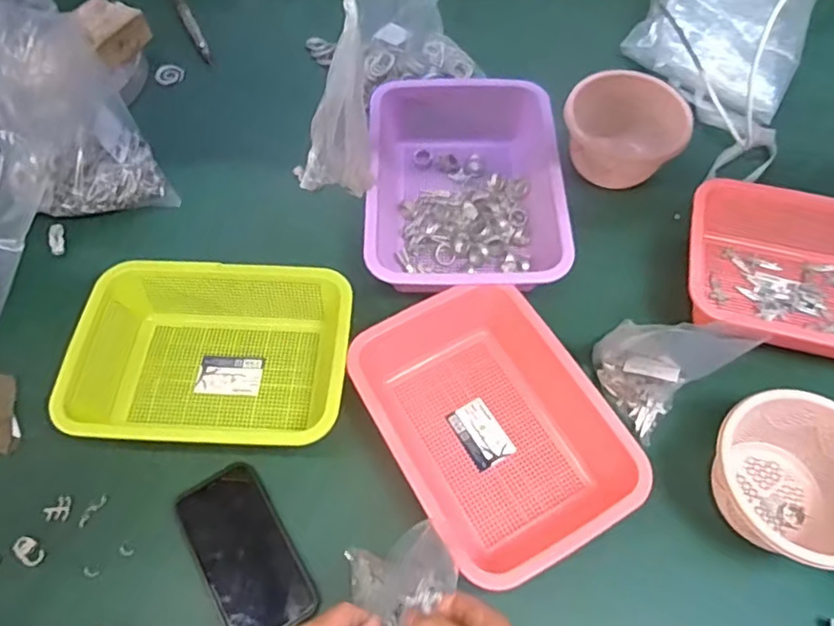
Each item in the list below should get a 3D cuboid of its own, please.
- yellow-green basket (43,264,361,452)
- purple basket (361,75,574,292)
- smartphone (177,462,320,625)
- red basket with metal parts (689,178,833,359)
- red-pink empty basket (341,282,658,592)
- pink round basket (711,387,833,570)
[{"bbox_3d":[-0.203,0.045,0.621,0.264,0.067,0.189,2,62,2],"label":"yellow-green basket"},{"bbox_3d":[0.055,-0.159,0.730,0.216,0.073,0.293,0,62,0],"label":"purple basket"},{"bbox_3d":[-0.162,0.224,0.565,0.080,0.014,0.161,-30,66,-15],"label":"smartphone"},{"bbox_3d":[0.431,-0.050,0.669,0.264,0.067,0.188,15,63,8],"label":"red basket with metal parts"},{"bbox_3d":[0.062,0.108,0.585,0.179,0.074,0.271,-26,65,-13],"label":"red-pink empty basket"},{"bbox_3d":[0.336,0.155,0.550,0.133,0.092,0.145,0,62,0],"label":"pink round basket"}]

